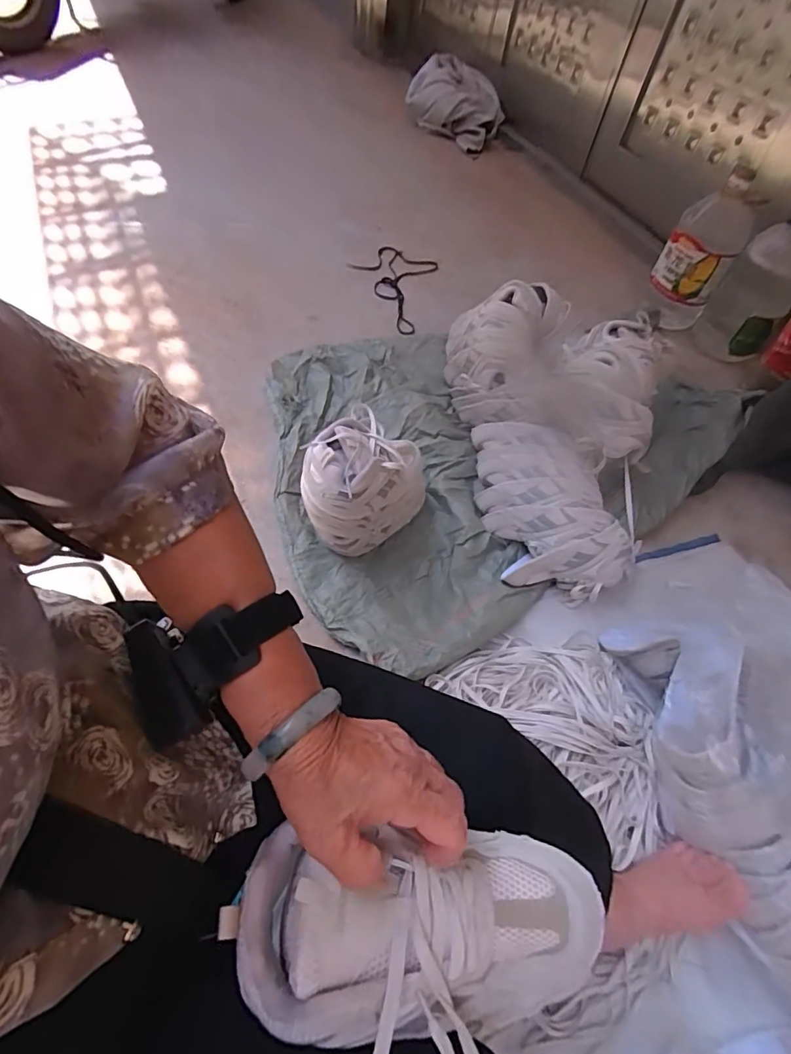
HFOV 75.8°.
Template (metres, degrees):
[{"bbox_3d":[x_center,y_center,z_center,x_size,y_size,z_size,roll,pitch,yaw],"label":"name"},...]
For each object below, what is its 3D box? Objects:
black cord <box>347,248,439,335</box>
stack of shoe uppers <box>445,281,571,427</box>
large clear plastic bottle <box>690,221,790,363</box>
[{"bbox_3d":[0.037,-0.642,1.360,0.216,0.028,0.366,-21,61,-21],"label":"black cord"},{"bbox_3d":[0.211,-0.378,1.062,0.217,0.155,0.332,23,55,7],"label":"stack of shoe uppers"},{"bbox_3d":[0.843,-0.546,1.182,0.157,0.313,0.133,33,57,14],"label":"large clear plastic bottle"}]

